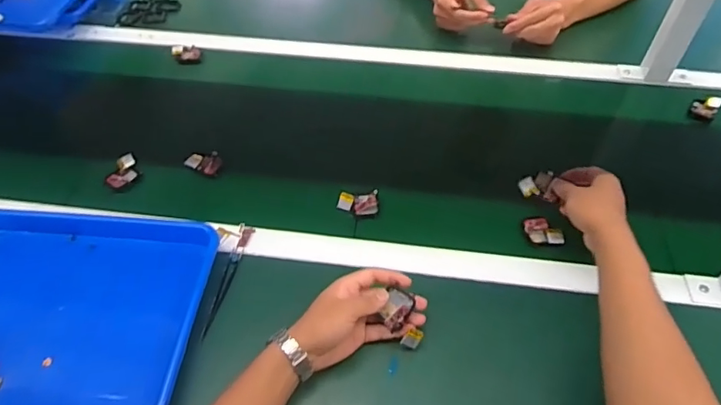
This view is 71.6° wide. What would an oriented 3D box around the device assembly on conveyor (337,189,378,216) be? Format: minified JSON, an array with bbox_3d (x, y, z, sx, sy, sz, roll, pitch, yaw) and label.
[{"bbox_3d":[-0.004,0.002,0.697,0.056,0.010,0.036,-4,76,4],"label":"device assembly on conveyor"}]

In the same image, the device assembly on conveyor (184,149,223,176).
[{"bbox_3d":[-0.233,-0.062,0.747,0.048,0.016,0.037,14,52,11],"label":"device assembly on conveyor"}]

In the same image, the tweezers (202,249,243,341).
[{"bbox_3d":[-0.170,0.108,0.616,0.015,0.011,0.120,9,52,7],"label":"tweezers"}]

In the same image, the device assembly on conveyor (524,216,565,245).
[{"bbox_3d":[0.244,0.036,0.663,0.049,0.010,0.041,10,52,8],"label":"device assembly on conveyor"}]

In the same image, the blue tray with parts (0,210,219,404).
[{"bbox_3d":[-0.345,0.119,0.574,0.321,0.030,0.241,3,51,3],"label":"blue tray with parts"}]

